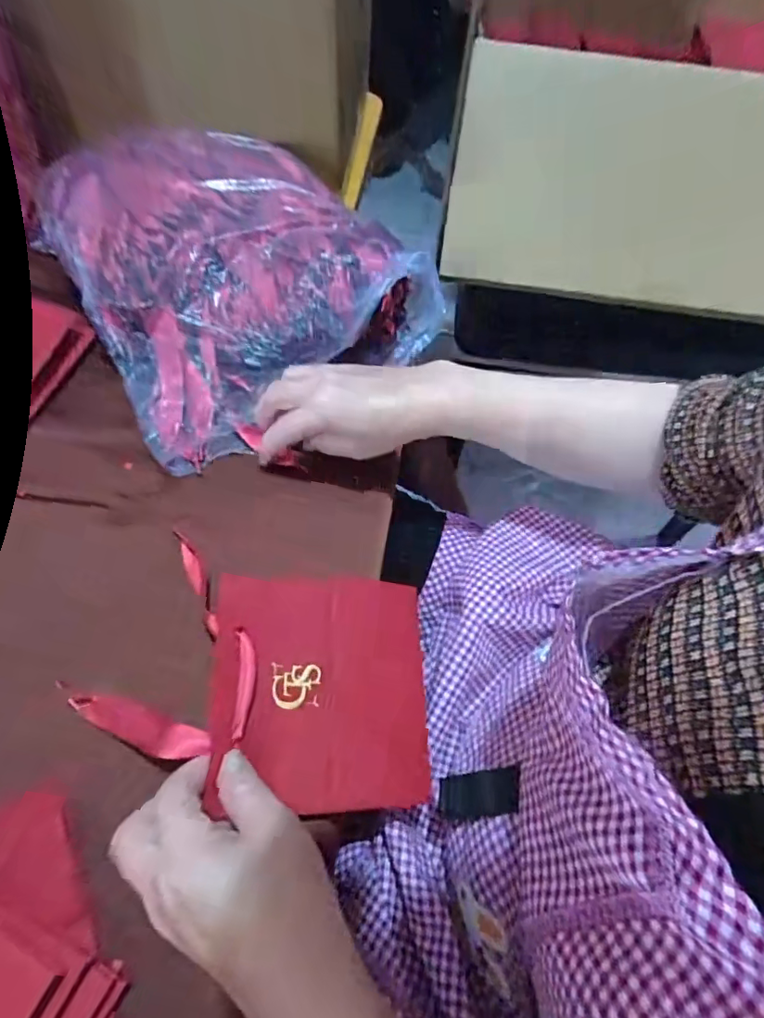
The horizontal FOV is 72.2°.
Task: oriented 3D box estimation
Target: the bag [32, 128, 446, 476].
[{"bbox_3d":[-0.132,-0.214,0.465,0.258,0.100,0.284,-29,65,-19],"label":"bag"}]

